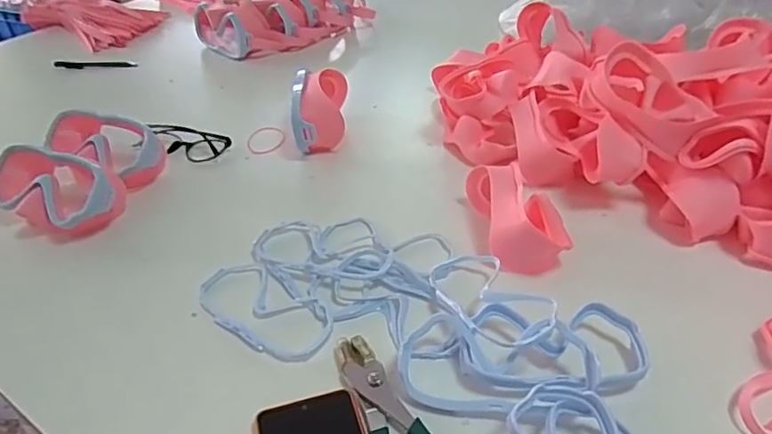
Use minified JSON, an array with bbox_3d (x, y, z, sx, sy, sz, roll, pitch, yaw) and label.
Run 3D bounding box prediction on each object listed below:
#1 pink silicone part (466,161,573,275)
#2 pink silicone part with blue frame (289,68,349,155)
[{"bbox_3d":[0.139,-0.006,0.591,0.081,0.059,0.135,-4,38,-5],"label":"pink silicone part"},{"bbox_3d":[-0.088,-0.143,0.761,0.067,0.083,0.135,-1,38,-1],"label":"pink silicone part with blue frame"}]

